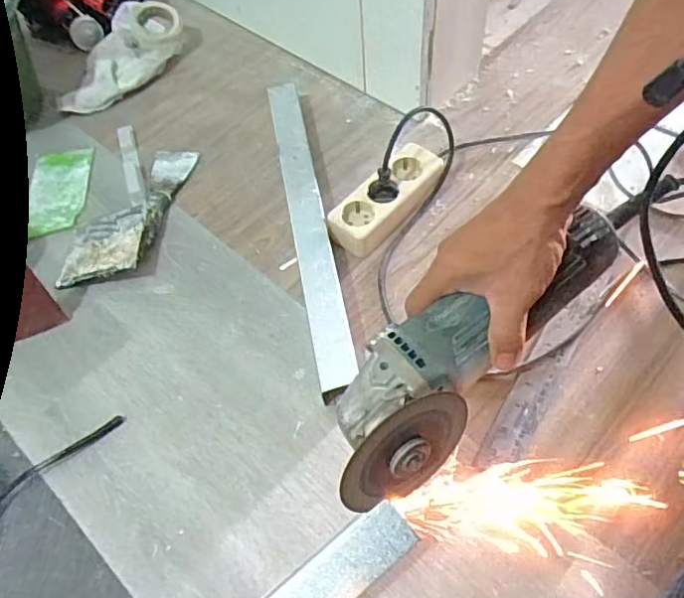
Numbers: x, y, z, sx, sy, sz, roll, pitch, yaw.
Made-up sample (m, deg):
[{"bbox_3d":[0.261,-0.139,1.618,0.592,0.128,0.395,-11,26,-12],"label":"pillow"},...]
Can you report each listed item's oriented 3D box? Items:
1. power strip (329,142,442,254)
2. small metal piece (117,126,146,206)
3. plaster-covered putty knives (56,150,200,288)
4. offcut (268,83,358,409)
[{"bbox_3d":[0.055,-0.115,0.677,0.060,0.049,0.150,39,68,25],"label":"power strip"},{"bbox_3d":[-0.274,-0.174,0.751,0.022,0.009,0.156,-19,58,-7],"label":"small metal piece"},{"bbox_3d":[-0.264,-0.109,0.710,0.102,0.027,0.223,9,59,11],"label":"plaster-covered putty knives"},{"bbox_3d":[-0.039,-0.089,0.667,0.039,0.054,0.437,-11,58,-2],"label":"offcut"}]

